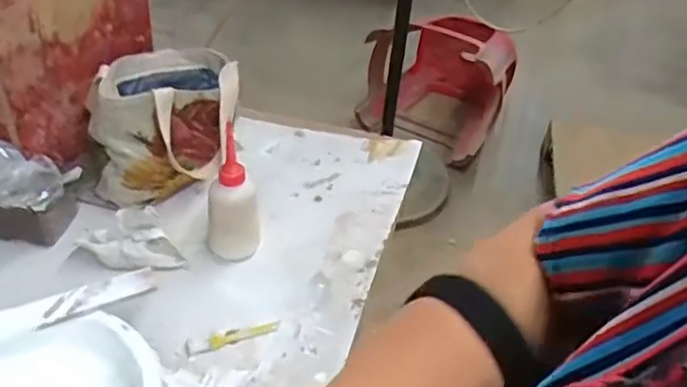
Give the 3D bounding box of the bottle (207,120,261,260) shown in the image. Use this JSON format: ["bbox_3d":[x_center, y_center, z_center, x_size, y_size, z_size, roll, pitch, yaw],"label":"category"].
[{"bbox_3d":[-0.128,0.005,0.734,0.059,0.166,0.049,-7,43,-11],"label":"bottle"}]

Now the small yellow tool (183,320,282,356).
[{"bbox_3d":[-0.118,0.152,0.690,0.099,0.005,0.020,-12,44,-16],"label":"small yellow tool"}]

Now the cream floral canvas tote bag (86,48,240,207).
[{"bbox_3d":[-0.226,-0.095,0.847,0.176,0.150,0.186,1,42,-3],"label":"cream floral canvas tote bag"}]

